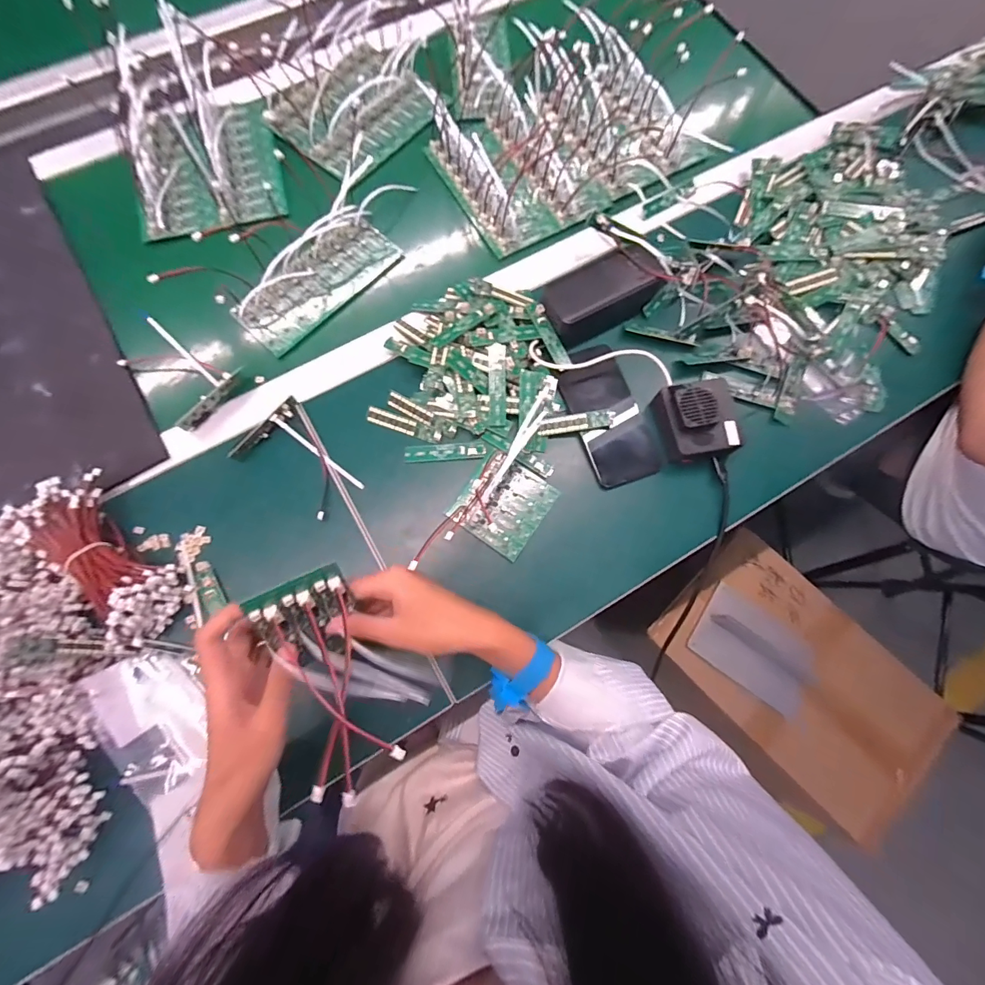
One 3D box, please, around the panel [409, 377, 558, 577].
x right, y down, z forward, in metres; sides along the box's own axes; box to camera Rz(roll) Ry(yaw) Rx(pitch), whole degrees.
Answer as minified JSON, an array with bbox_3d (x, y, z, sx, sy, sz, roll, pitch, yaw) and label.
[{"bbox_3d":[0.020,-0.004,0.420,0.079,0.057,0.193,33,77,8],"label":"panel"}]

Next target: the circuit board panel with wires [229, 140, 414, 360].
[{"bbox_3d":[-0.189,-0.271,0.485,0.089,0.066,0.243,37,78,9],"label":"circuit board panel with wires"}]

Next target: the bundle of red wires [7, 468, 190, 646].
[{"bbox_3d":[-0.368,0.064,0.408,0.075,0.056,0.175,-42,79,-10],"label":"bundle of red wires"}]

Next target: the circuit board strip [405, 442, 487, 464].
[{"bbox_3d":[-0.050,-0.043,0.459,0.085,0.004,0.018,-4,75,-1],"label":"circuit board strip"}]

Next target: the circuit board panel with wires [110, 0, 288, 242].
[{"bbox_3d":[-0.372,-0.453,0.525,0.169,0.072,0.245,-14,76,-4],"label":"circuit board panel with wires"}]

